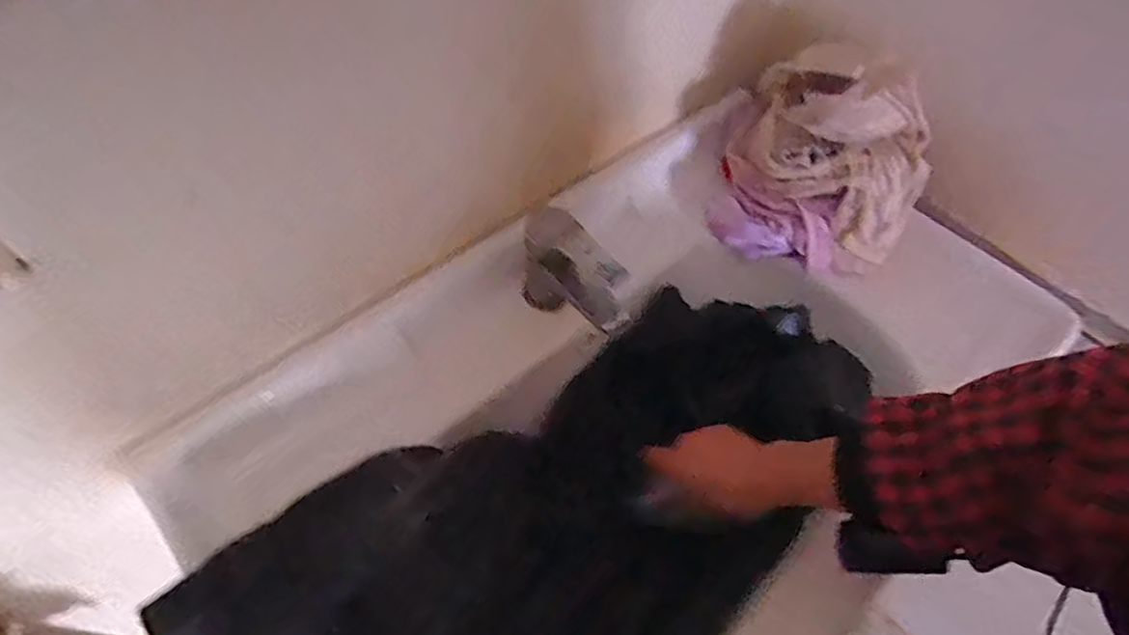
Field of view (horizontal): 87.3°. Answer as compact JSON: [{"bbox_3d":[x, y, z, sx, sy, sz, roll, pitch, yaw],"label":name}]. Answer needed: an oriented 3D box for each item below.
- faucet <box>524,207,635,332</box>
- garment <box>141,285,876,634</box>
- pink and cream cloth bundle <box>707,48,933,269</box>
[{"bbox_3d":[0.012,-0.038,0.538,0.114,0.077,0.052,36,61,21],"label":"faucet"},{"bbox_3d":[0.028,0.151,0.481,0.318,0.137,0.558,34,60,20],"label":"garment"},{"bbox_3d":[0.277,-0.175,0.632,0.211,0.172,0.183,34,60,20],"label":"pink and cream cloth bundle"}]

